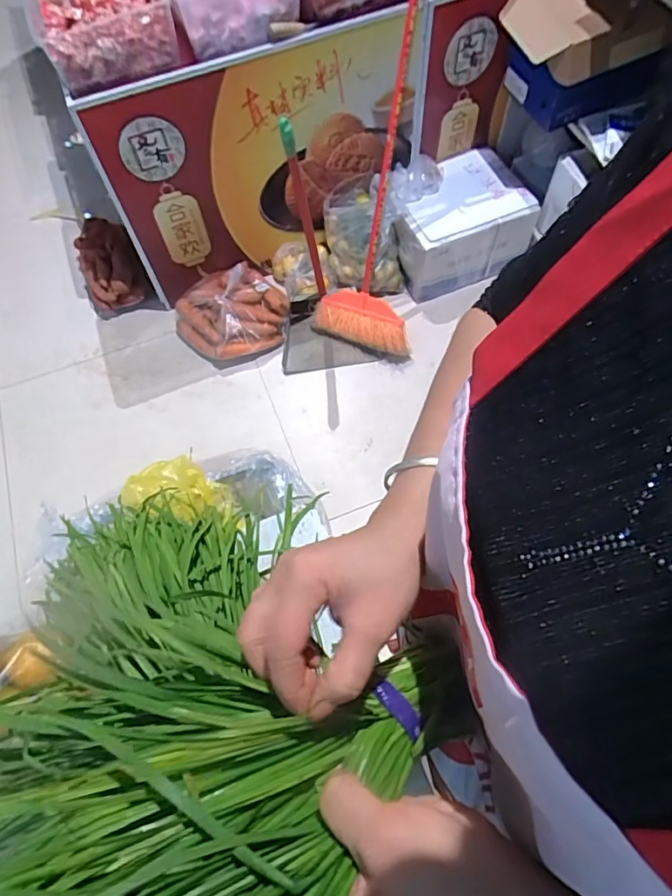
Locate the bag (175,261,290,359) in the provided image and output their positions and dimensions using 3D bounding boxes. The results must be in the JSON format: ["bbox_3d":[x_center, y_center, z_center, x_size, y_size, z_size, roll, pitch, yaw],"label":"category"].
[{"bbox_3d":[-0.334,-0.440,1.693,0.361,0.164,0.294,-23,65,-8],"label":"bag"}]

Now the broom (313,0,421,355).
[{"bbox_3d":[0.112,-0.723,1.428,0.330,0.923,0.175,12,38,8],"label":"broom"}]

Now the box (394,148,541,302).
[{"bbox_3d":[0.378,-0.704,1.661,0.380,0.257,0.297,-16,65,-5],"label":"box"}]

